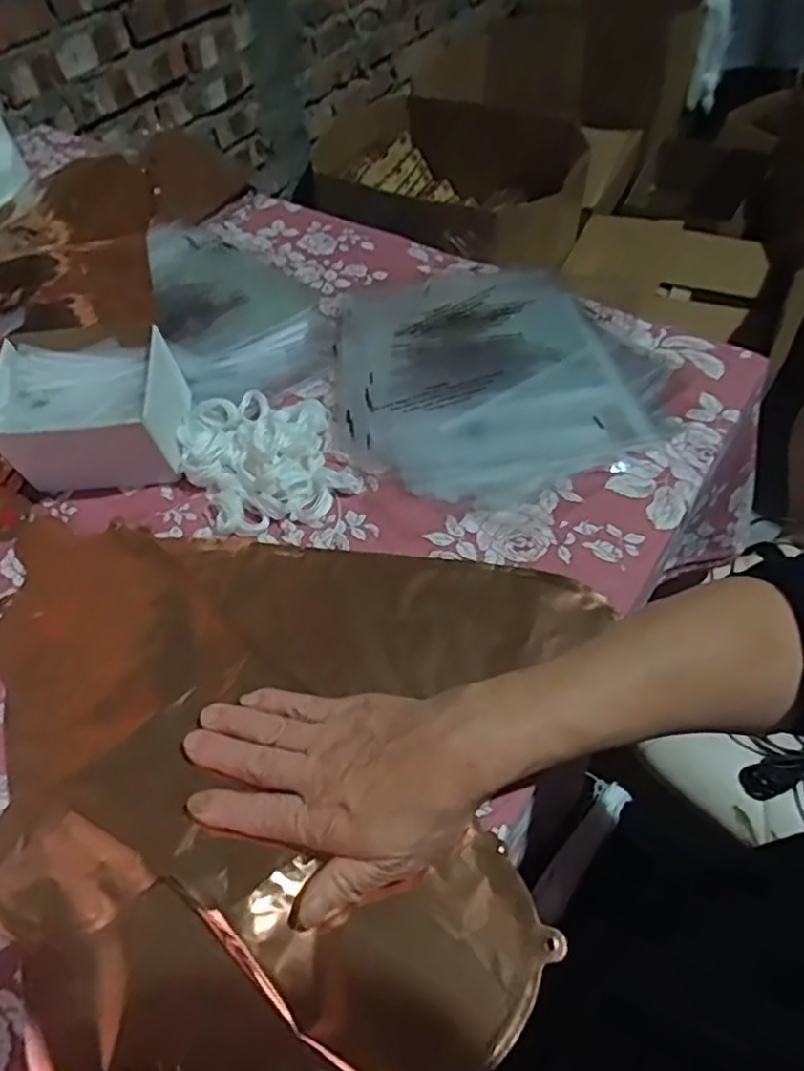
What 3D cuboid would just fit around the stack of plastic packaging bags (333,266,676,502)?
[{"bbox_3d":[0.065,-0.148,0.568,0.261,0.016,0.270,-19,56,-9],"label":"stack of plastic packaging bags"}]

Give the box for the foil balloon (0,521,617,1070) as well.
[{"bbox_3d":[-0.090,0.106,0.400,0.400,0.015,0.356,31,62,23],"label":"foil balloon"}]

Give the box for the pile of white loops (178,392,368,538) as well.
[{"bbox_3d":[-0.107,-0.068,0.507,0.115,0.024,0.135,-22,56,-11],"label":"pile of white loops"}]

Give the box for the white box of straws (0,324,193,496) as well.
[{"bbox_3d":[-0.235,-0.093,0.505,0.125,0.083,0.103,-5,54,0],"label":"white box of straws"}]

